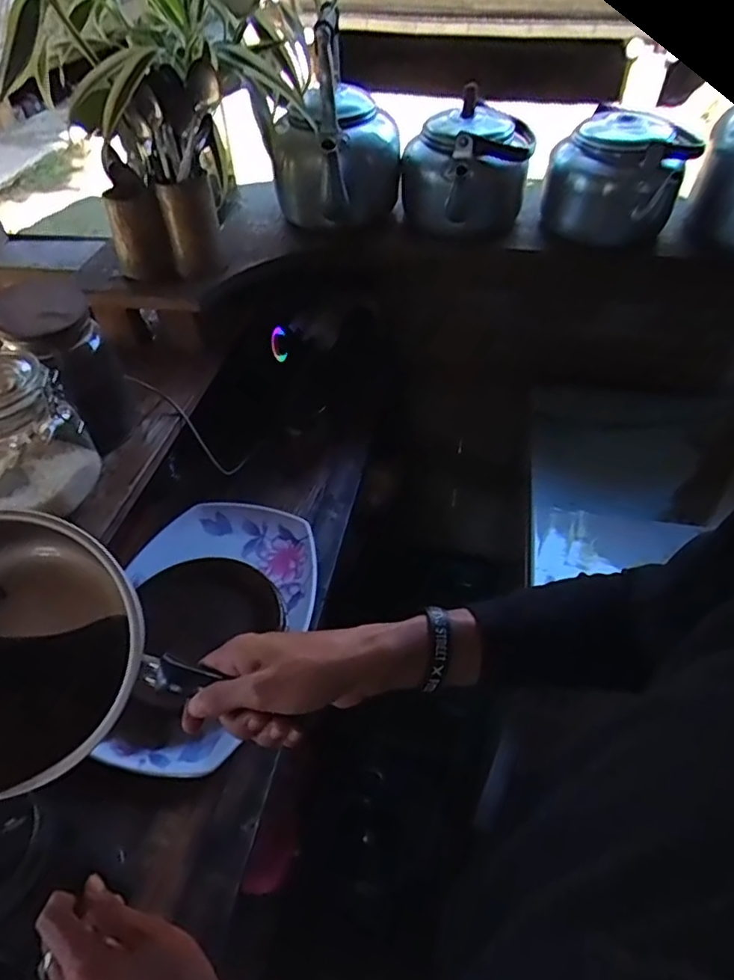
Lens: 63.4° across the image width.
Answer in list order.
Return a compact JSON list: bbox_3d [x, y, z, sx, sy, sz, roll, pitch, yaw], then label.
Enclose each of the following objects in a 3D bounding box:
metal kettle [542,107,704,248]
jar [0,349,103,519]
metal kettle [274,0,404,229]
[{"bbox_3d":[0.326,-0.412,0.779,0.162,0.132,0.125,17,50,17],"label":"metal kettle"},{"bbox_3d":[-0.343,-0.056,0.587,0.099,0.129,0.104,-1,47,1],"label":"jar"},{"bbox_3d":[-0.046,-0.482,0.802,0.148,0.214,0.142,35,56,29],"label":"metal kettle"}]

